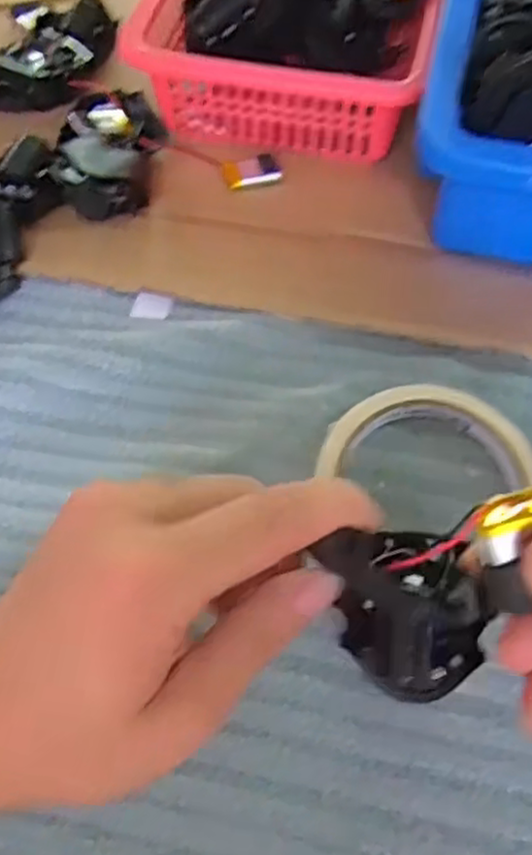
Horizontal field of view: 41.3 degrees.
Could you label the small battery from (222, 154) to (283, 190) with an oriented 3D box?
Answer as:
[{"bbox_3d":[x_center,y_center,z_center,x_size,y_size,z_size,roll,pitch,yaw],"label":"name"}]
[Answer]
[{"bbox_3d":[-0.008,-0.147,0.404,0.032,0.004,0.021,-19,64,-11],"label":"small battery"}]

